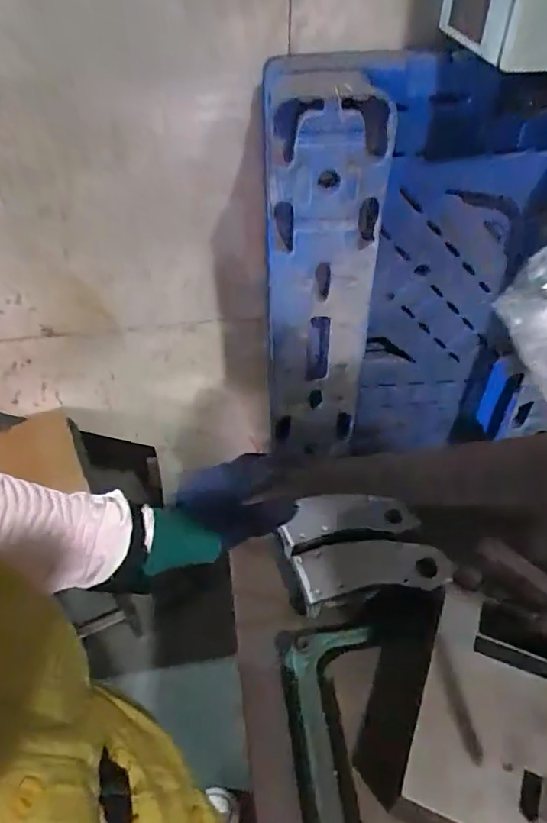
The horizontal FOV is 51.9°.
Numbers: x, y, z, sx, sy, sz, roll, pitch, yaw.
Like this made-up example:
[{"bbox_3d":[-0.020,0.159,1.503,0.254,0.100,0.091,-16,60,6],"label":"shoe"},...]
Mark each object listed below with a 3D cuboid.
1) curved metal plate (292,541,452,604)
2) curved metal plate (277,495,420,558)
[{"bbox_3d":[0.115,0.182,0.649,0.172,0.024,0.064,-7,46,-4],"label":"curved metal plate"},{"bbox_3d":[0.094,0.136,0.715,0.170,0.030,0.067,-6,46,-10],"label":"curved metal plate"}]

